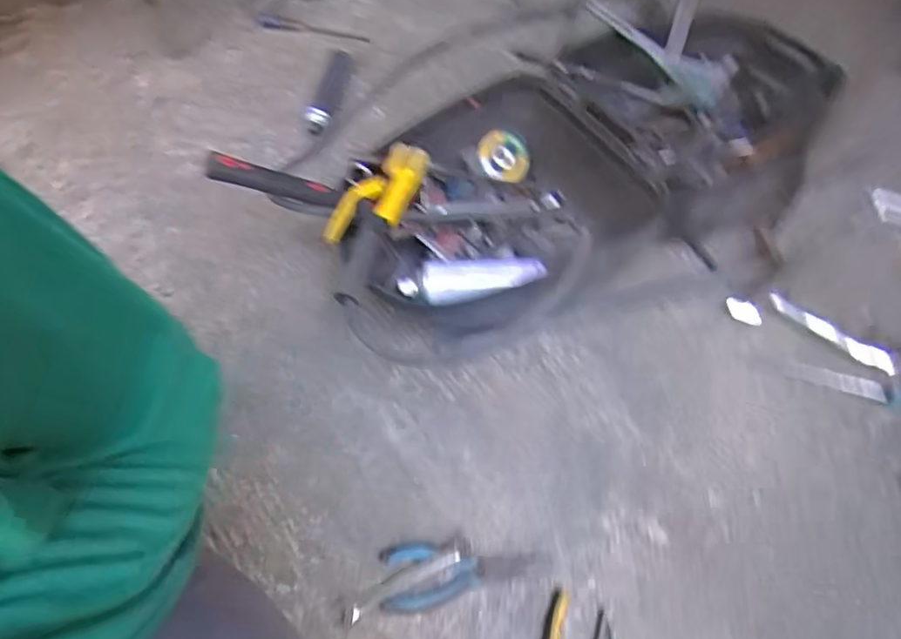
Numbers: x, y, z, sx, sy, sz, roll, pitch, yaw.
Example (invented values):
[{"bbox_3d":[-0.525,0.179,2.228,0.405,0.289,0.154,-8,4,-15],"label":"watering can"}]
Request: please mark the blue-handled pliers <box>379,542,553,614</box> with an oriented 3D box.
[{"bbox_3d":[0.016,0.292,0.680,0.191,0.027,0.075,-3,58,1],"label":"blue-handled pliers"}]

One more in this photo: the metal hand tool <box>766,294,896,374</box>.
[{"bbox_3d":[0.493,0.016,0.769,0.162,0.012,0.027,34,86,21],"label":"metal hand tool"}]

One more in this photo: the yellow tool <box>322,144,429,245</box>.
[{"bbox_3d":[-0.096,-0.163,0.796,0.073,0.053,0.180,29,65,23],"label":"yellow tool"}]

